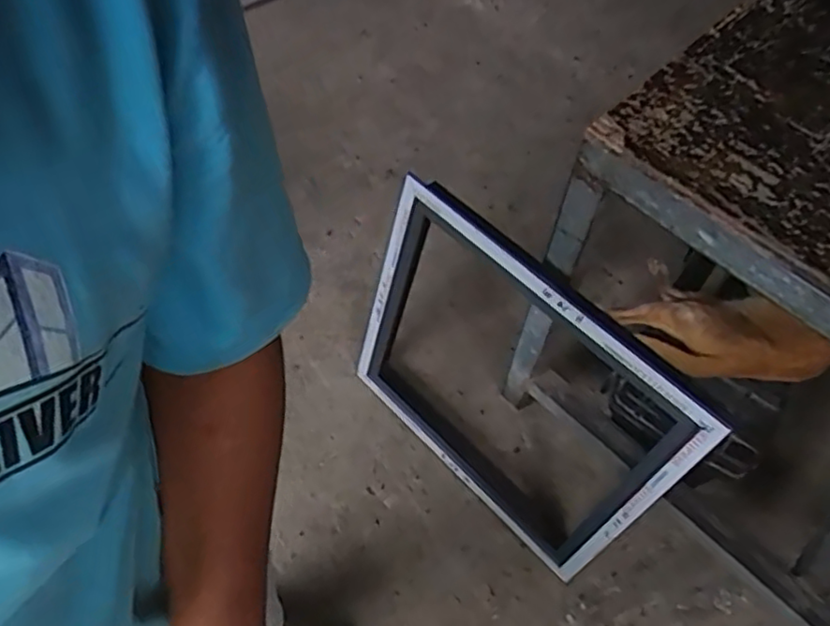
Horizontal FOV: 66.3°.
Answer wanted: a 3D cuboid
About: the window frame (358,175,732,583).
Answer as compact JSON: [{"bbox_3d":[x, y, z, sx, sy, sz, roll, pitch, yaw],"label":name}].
[{"bbox_3d":[0.144,0.135,1.093,0.588,0.545,0.042,42,52,20],"label":"window frame"}]

